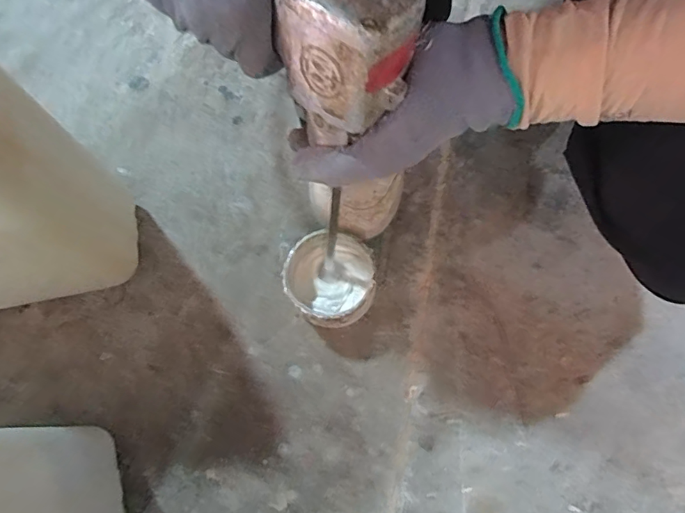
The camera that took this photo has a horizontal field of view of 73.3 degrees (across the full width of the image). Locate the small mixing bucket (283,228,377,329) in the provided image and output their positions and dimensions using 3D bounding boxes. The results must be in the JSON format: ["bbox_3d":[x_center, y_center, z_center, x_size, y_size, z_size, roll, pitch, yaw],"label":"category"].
[{"bbox_3d":[-0.011,0.021,0.428,0.078,0.051,0.080,3,72,3],"label":"small mixing bucket"}]

